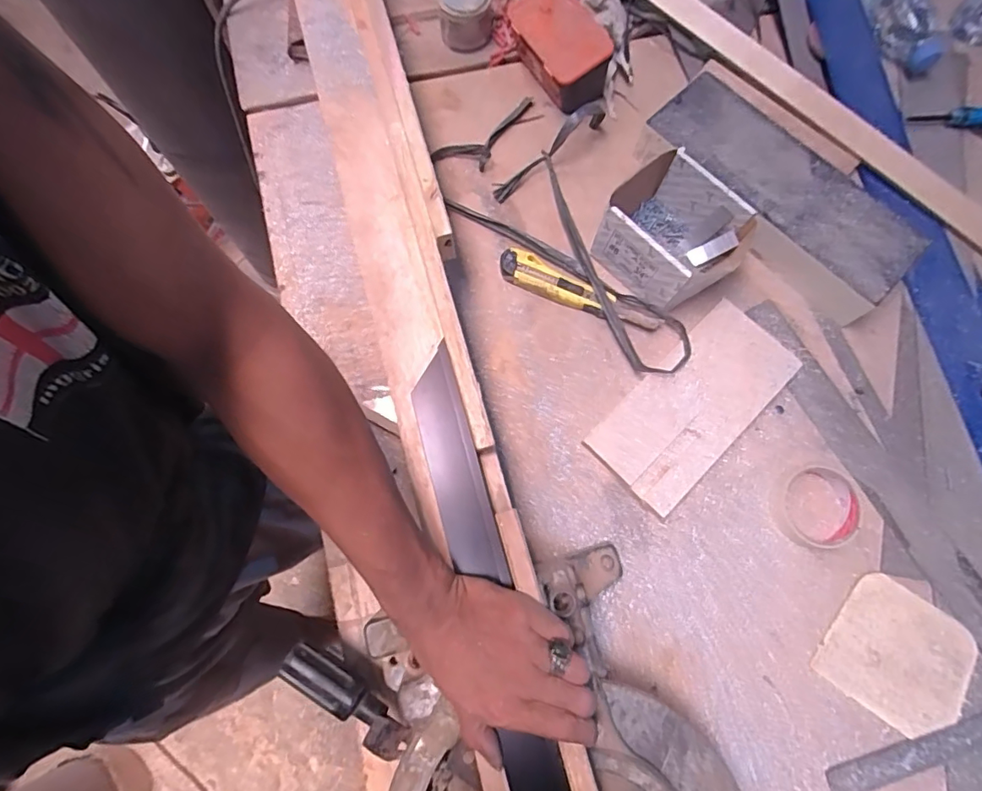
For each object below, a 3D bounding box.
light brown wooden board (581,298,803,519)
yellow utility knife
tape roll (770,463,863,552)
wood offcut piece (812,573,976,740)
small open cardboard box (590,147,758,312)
[{"bbox_3d":[0.230,0.008,0.587,0.116,0.023,0.246,44,79,11],"label":"light brown wooden board"},{"bbox_3d":[0.078,-0.136,0.622,0.141,0.020,0.038,26,76,7],"label":"yellow utility knife"},{"bbox_3d":[0.351,0.116,0.550,0.087,0.020,0.094,0,75,0],"label":"tape roll"},{"bbox_3d":[0.418,0.265,0.530,0.133,0.006,0.128,34,77,9],"label":"wood offcut piece"},{"bbox_3d":[0.213,-0.187,0.602,0.146,0.075,0.129,44,79,11],"label":"small open cardboard box"}]

